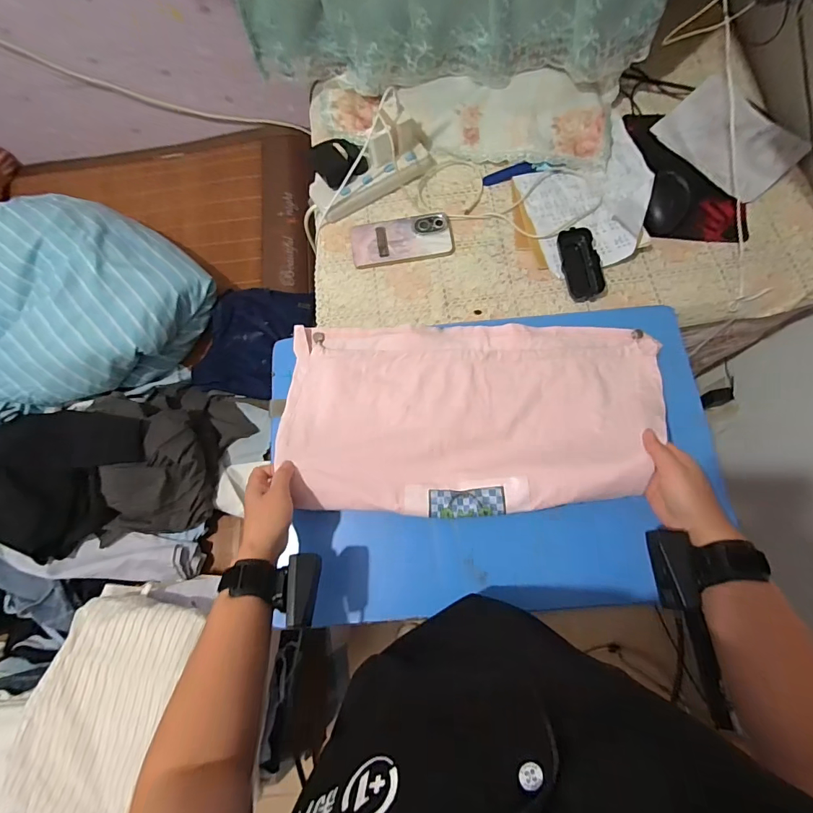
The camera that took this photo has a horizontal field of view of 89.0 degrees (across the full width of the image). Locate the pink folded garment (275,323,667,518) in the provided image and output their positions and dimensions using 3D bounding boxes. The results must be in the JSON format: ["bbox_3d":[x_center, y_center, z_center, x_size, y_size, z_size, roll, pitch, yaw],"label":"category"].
[{"bbox_3d":[0.087,-0.001,0.551,0.509,0.075,0.279,-1,73,2],"label":"pink folded garment"}]

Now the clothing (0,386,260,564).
[{"bbox_3d":[-0.619,0.130,0.855,0.516,0.159,0.299,-14,73,-2],"label":"clothing"}]

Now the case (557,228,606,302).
[{"bbox_3d":[0.272,-0.220,0.642,0.053,0.020,0.112,-14,88,-2],"label":"case"}]

